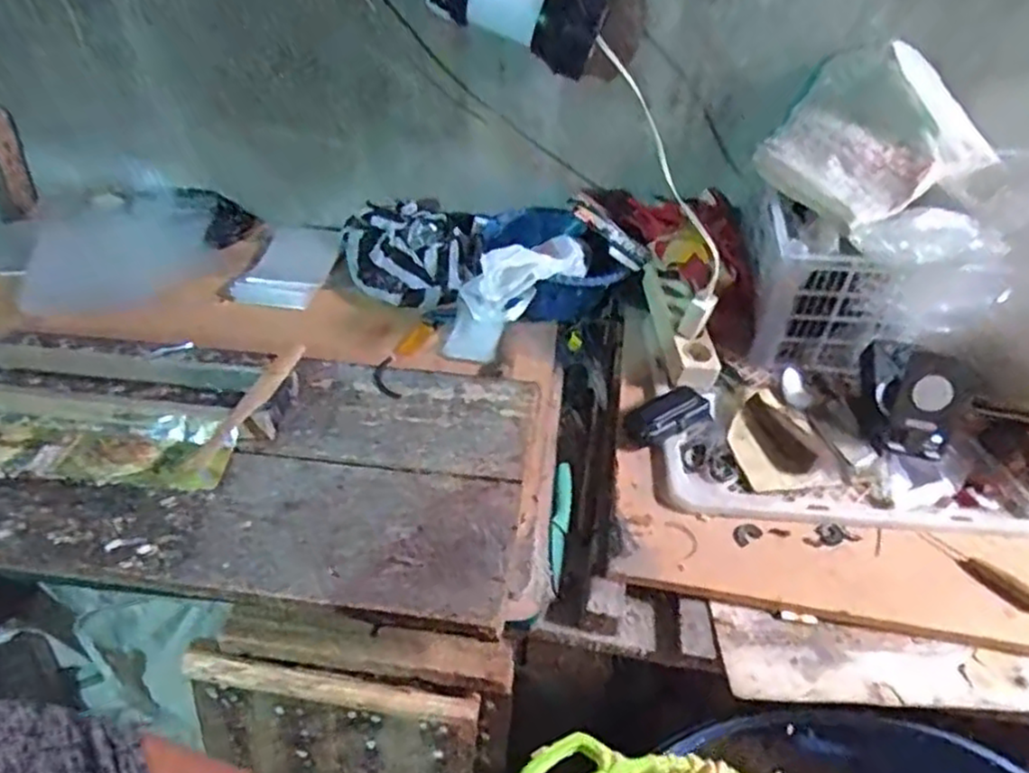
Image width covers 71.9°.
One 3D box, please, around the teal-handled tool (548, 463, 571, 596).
[{"bbox_3d":[0.052,0.158,0.825,0.021,0.013,0.178,6,45,4],"label":"teal-handled tool"}]

